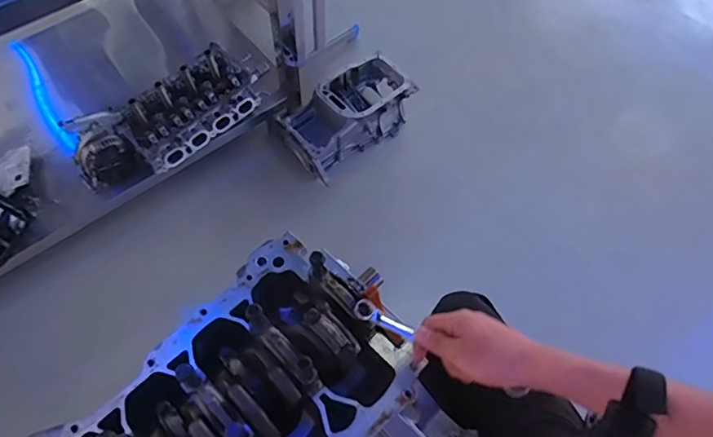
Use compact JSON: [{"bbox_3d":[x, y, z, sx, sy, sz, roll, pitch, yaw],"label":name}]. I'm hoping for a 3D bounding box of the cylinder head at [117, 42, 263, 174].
[{"bbox_3d":[-0.494,-0.340,1.563,0.208,0.127,0.406,41,68,19],"label":"cylinder head"}]

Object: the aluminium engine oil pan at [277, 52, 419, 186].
[{"bbox_3d":[-0.039,-0.349,1.726,0.269,0.152,0.428,41,68,19],"label":"aluminium engine oil pan"}]

